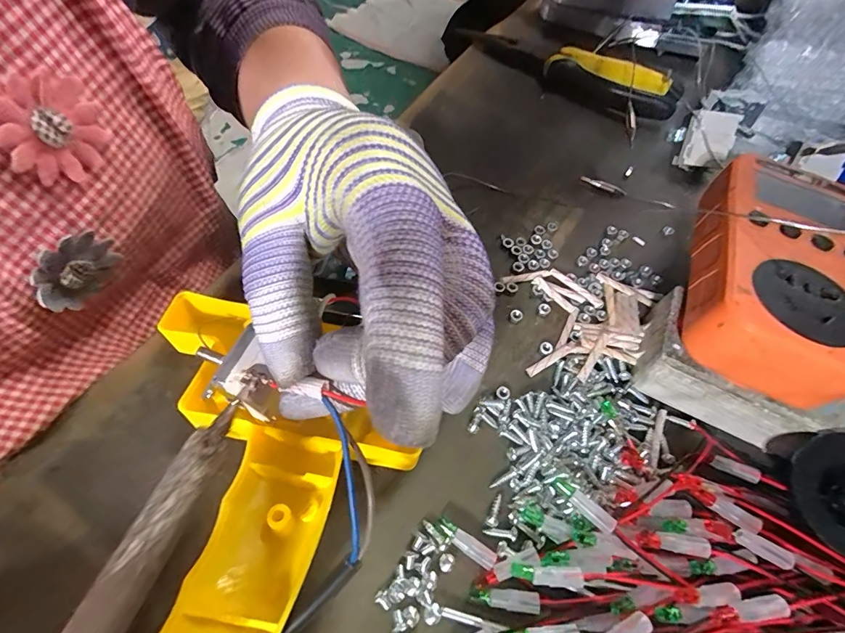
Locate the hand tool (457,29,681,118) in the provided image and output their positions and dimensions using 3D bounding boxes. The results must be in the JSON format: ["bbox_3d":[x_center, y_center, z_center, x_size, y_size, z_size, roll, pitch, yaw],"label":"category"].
[{"bbox_3d":[0.119,-0.213,0.346,0.188,0.026,0.043,38,64,18],"label":"hand tool"}]

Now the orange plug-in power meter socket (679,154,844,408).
[{"bbox_3d":[0.163,-0.028,0.187,0.072,0.033,0.129,24,61,11],"label":"orange plug-in power meter socket"}]

